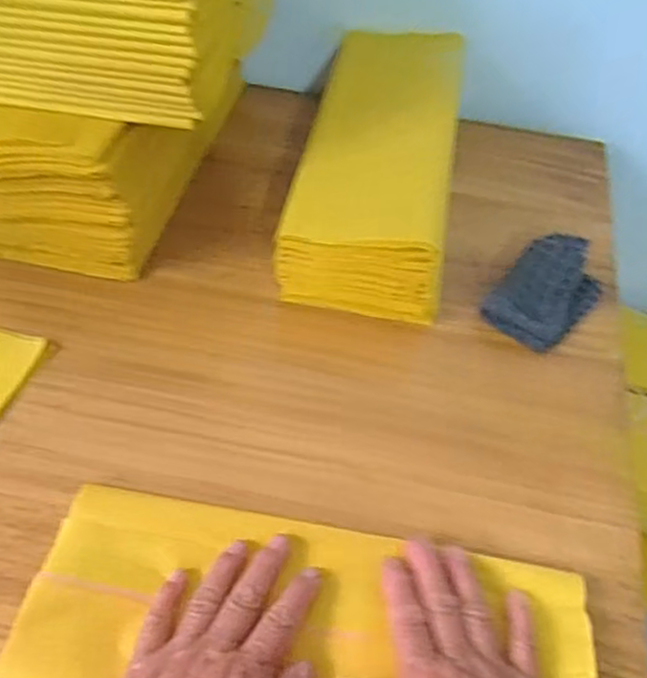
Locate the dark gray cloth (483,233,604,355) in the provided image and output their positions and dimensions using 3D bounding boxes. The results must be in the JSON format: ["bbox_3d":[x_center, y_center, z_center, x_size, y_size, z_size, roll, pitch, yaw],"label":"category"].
[{"bbox_3d":[0.186,-0.042,0.560,0.070,0.029,0.105,38,58,24],"label":"dark gray cloth"}]

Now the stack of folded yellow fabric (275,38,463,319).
[{"bbox_3d":[0.056,-0.169,0.625,0.135,0.101,0.332,10,51,4],"label":"stack of folded yellow fabric"}]

